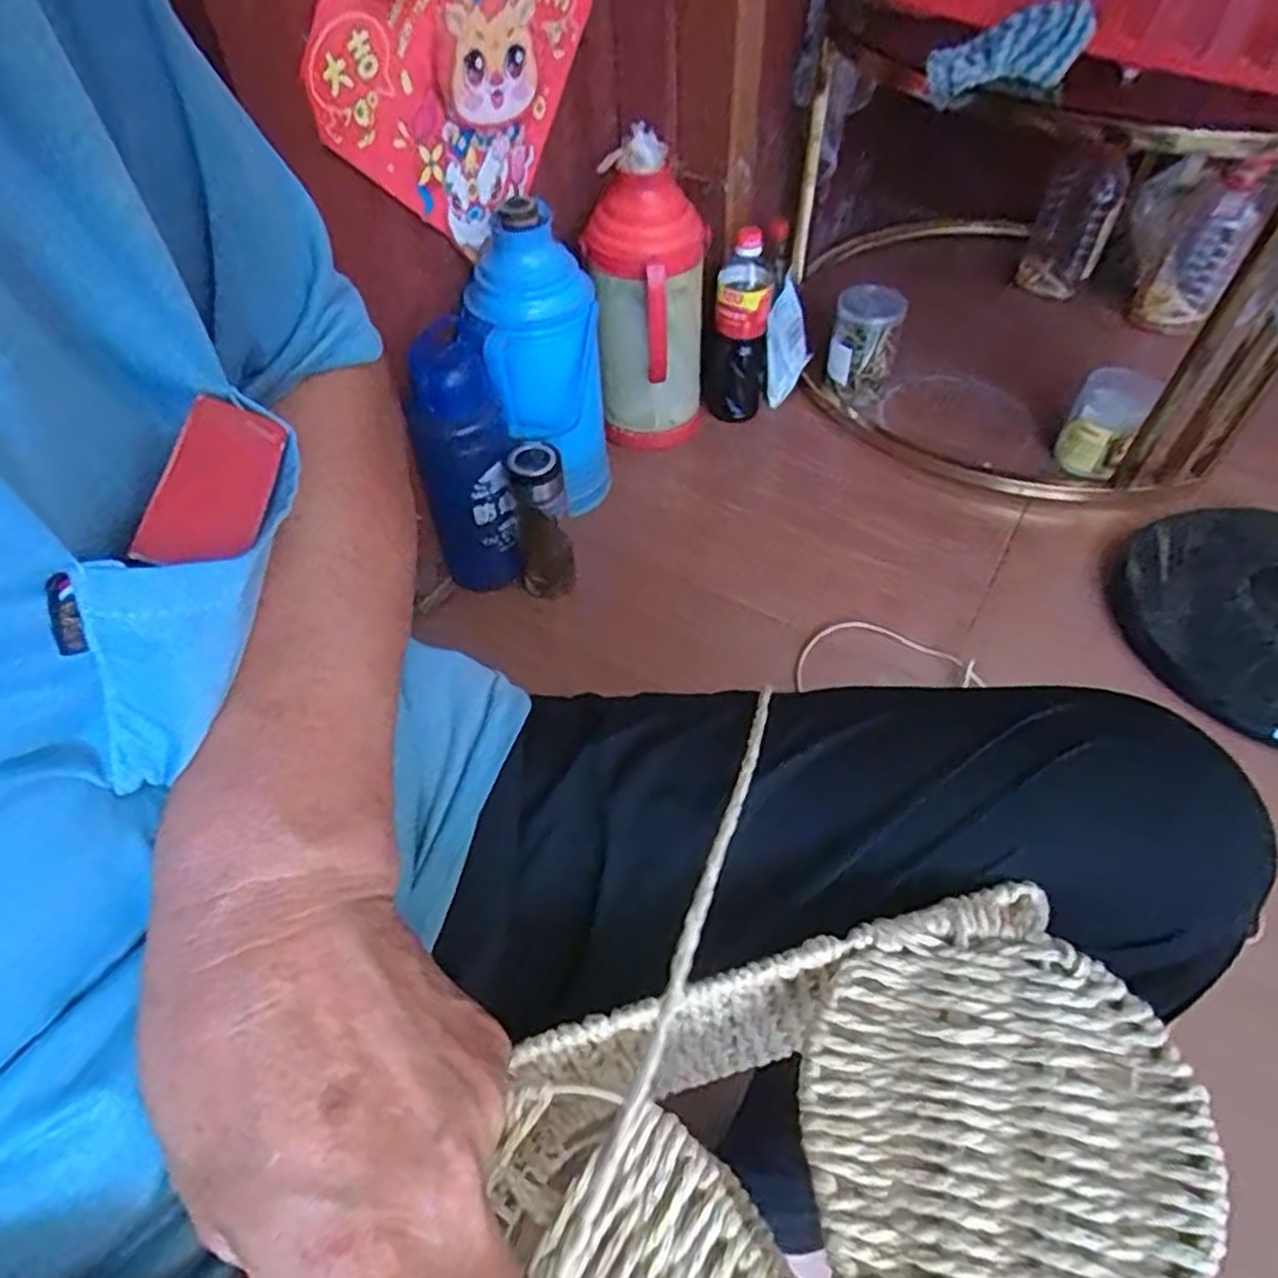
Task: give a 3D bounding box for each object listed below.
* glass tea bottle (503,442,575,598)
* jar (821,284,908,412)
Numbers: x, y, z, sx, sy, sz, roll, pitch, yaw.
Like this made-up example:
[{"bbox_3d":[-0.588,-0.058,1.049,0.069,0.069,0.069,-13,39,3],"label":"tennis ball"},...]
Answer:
[{"bbox_3d":[-0.116,-0.132,0.931,0.068,0.205,0.052,-11,51,-7],"label":"glass tea bottle"},{"bbox_3d":[0.343,-0.443,1.186,0.106,0.143,0.087,-16,52,-10],"label":"jar"}]

